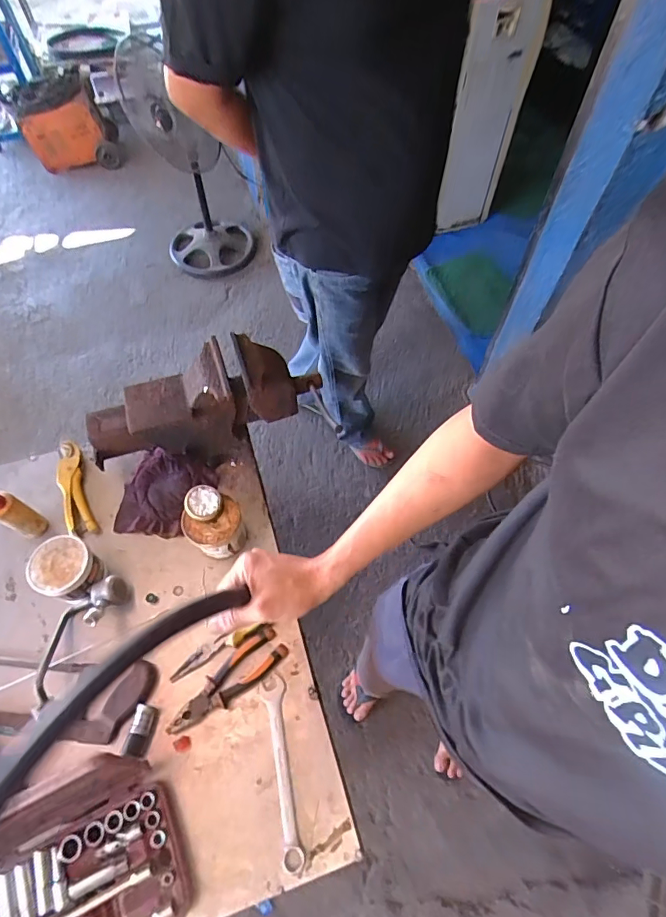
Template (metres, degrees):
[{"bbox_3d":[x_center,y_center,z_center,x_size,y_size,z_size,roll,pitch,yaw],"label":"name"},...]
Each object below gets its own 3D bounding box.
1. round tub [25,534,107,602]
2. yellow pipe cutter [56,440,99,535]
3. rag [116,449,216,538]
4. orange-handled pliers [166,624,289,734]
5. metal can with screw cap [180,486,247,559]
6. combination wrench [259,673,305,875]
[{"bbox_3d":[-0.420,0.180,0.751,0.084,0.098,0.086,-1,62,1],"label":"round tub"},{"bbox_3d":[-0.478,0.052,0.866,0.047,0.038,0.199,-21,62,-10],"label":"yellow pipe cutter"},{"bbox_3d":[-0.306,0.067,0.851,0.142,0.030,0.157,14,61,10],"label":"rag"},{"bbox_3d":[-0.156,0.332,0.695,0.187,0.021,0.056,-38,66,-18],"label":"orange-handled pliers"},{"bbox_3d":[-0.194,0.109,0.773,0.083,0.119,0.079,15,64,10],"label":"metal can with screw cap"},{"bbox_3d":[-0.072,0.426,0.648,0.035,0.018,0.227,-10,60,-4],"label":"combination wrench"}]

